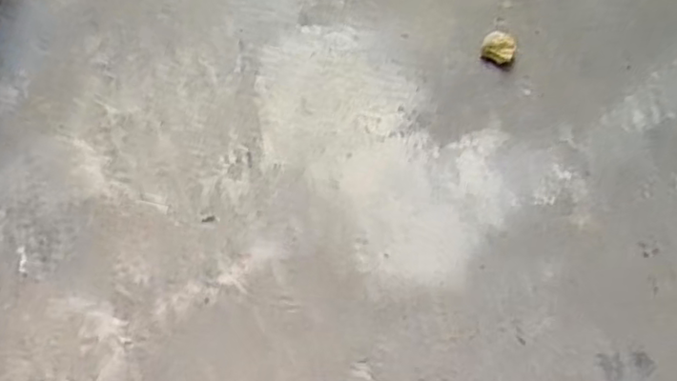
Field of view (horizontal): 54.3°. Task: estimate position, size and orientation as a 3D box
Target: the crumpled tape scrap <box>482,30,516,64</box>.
[{"bbox_3d":[0.133,-0.119,0.549,0.027,0.016,0.024,23,71,6],"label":"crumpled tape scrap"}]

